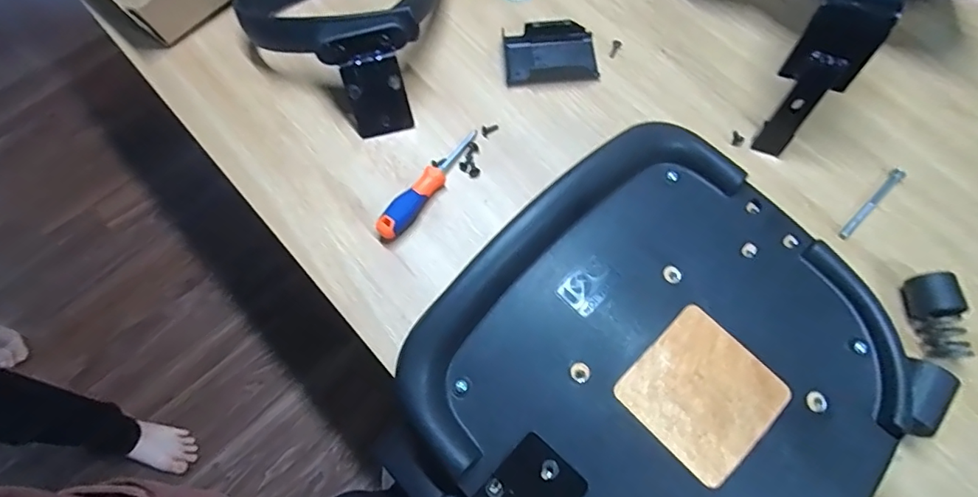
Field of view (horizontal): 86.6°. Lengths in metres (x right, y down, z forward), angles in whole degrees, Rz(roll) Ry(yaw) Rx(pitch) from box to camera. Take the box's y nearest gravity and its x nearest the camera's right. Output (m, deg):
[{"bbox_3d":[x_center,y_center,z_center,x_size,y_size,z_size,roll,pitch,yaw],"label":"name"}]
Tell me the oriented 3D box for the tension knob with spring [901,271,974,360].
[{"bbox_3d":[0.493,0.074,0.566,0.041,0.045,0.092,-8,70,-2],"label":"tension knob with spring"}]

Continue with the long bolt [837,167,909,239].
[{"bbox_3d":[0.472,-0.055,0.638,0.127,0.013,0.014,-42,75,-14],"label":"long bolt"}]

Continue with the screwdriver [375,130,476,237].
[{"bbox_3d":[-0.071,-0.082,0.644,0.027,0.028,0.179,37,74,13],"label":"screwdriver"}]

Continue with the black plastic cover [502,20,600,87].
[{"bbox_3d":[0.085,-0.270,0.713,0.126,0.032,0.081,-4,70,-1],"label":"black plastic cover"}]

